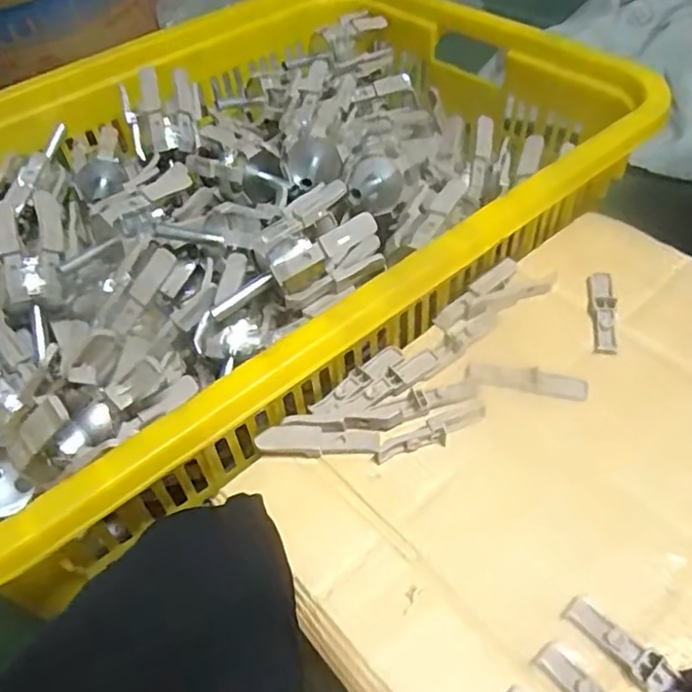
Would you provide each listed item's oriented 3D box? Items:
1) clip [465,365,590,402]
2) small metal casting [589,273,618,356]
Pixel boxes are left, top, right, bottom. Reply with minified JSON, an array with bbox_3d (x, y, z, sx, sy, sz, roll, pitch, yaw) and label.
[{"bbox_3d":[0.155,0.030,0.532,0.100,0.008,0.022,8,50,13],"label":"clip"},{"bbox_3d":[0.238,-0.033,0.574,0.021,0.014,0.099,5,50,10],"label":"small metal casting"}]

